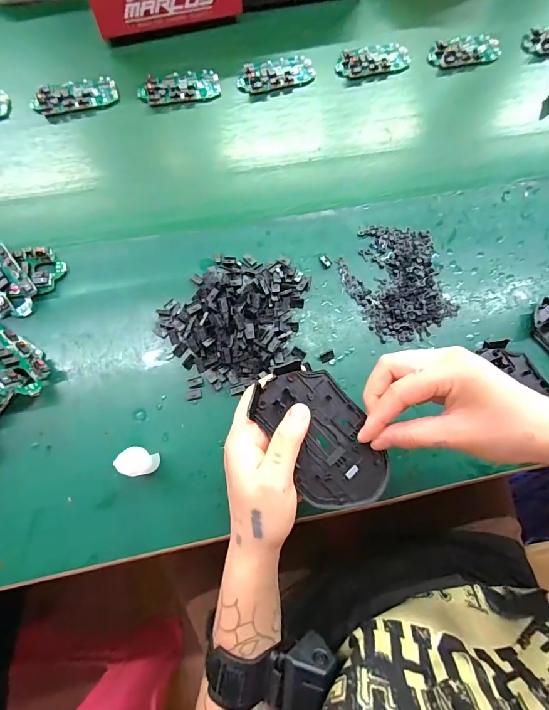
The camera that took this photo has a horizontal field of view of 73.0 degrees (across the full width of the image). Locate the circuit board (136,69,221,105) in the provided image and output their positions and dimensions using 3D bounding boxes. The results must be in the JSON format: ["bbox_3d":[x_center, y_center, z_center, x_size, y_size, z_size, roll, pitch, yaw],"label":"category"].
[{"bbox_3d":[-0.116,-0.328,0.452,0.096,0.012,0.042,-14,74,-6],"label":"circuit board"}]

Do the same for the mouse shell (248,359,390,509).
[{"bbox_3d":[0.035,0.058,0.275,0.067,0.017,0.112,-31,76,-11],"label":"mouse shell"}]

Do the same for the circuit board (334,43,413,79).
[{"bbox_3d":[0.129,-0.384,0.483,0.097,0.016,0.046,-20,75,-8],"label":"circuit board"}]

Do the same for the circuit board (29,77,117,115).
[{"bbox_3d":[-0.237,-0.310,0.442,0.094,0.016,0.041,-23,75,-9],"label":"circuit board"}]

